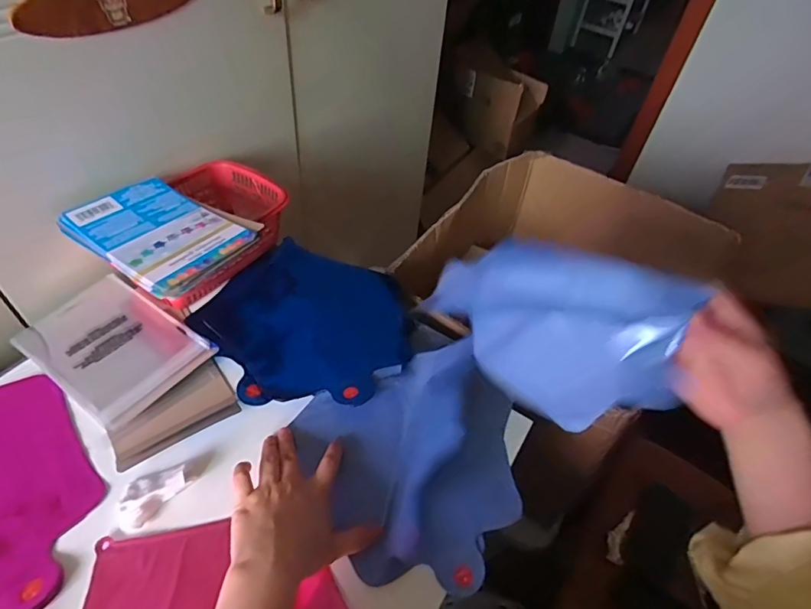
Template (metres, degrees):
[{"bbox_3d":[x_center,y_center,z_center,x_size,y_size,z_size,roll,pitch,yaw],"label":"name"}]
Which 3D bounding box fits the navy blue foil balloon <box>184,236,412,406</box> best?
[{"bbox_3d":[-0.115,0.017,0.572,0.238,0.030,0.227,8,47,1],"label":"navy blue foil balloon"}]

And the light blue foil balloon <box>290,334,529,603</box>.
[{"bbox_3d":[0.024,0.146,0.464,0.208,0.059,0.210,-19,52,-23],"label":"light blue foil balloon"}]

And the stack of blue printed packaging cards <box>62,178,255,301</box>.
[{"bbox_3d":[-0.264,-0.082,0.508,0.186,0.014,0.119,30,51,20],"label":"stack of blue printed packaging cards"}]

